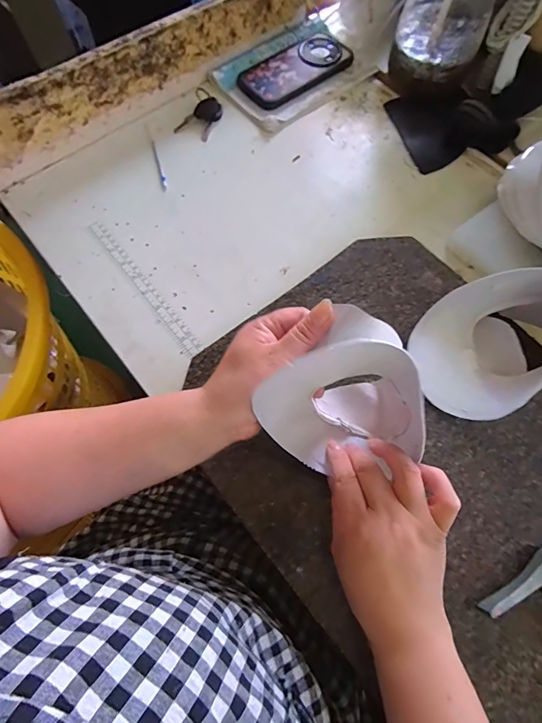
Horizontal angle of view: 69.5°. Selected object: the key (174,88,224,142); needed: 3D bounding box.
[{"bbox_3d":[-0.098,-0.345,0.545,0.046,0.024,0.067,30,71,11],"label":"key"}]

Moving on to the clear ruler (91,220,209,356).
[{"bbox_3d":[-0.150,-0.089,0.457,0.020,0.004,0.222,-37,73,-14],"label":"clear ruler"}]

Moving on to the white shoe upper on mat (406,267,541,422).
[{"bbox_3d":[0.219,-0.025,0.364,0.159,0.087,0.122,-26,70,-10],"label":"white shoe upper on mat"}]

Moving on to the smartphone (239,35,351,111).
[{"bbox_3d":[0.037,-0.430,0.579,0.173,0.020,0.081,-35,72,-14],"label":"smartphone"}]

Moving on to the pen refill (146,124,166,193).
[{"bbox_3d":[-0.158,-0.285,0.538,0.007,0.008,0.137,-16,69,-7],"label":"pen refill"}]

